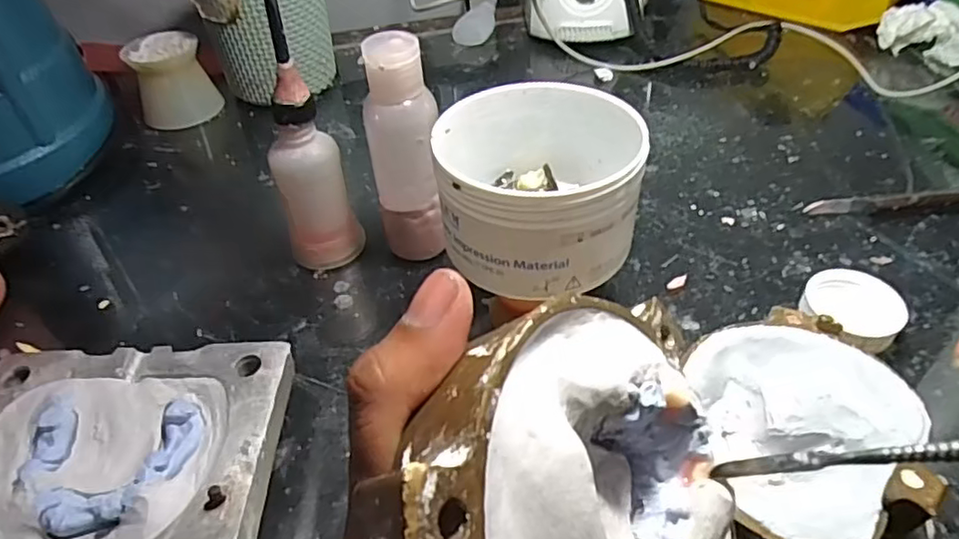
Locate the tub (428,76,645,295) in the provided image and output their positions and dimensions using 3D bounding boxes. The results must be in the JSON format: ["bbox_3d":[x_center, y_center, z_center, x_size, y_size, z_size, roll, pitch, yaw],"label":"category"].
[{"bbox_3d":[0.026,-0.041,0.285,0.093,0.052,0.099,6,45,10],"label":"tub"}]

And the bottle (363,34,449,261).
[{"bbox_3d":[-0.038,-0.055,0.327,0.035,0.126,0.029,-9,45,-6],"label":"bottle"}]

